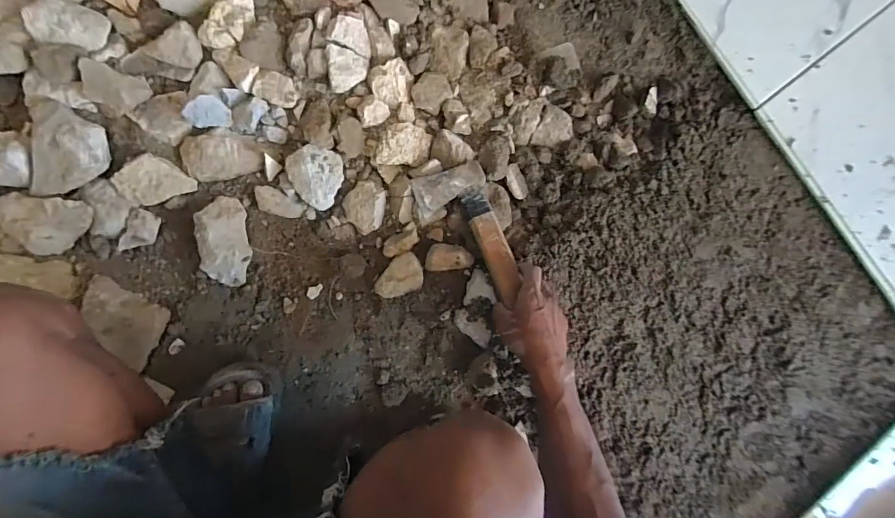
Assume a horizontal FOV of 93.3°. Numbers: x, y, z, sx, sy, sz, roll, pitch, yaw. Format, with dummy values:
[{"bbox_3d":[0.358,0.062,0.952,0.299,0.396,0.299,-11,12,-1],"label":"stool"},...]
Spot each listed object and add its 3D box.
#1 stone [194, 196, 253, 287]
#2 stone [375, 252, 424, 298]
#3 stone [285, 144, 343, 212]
[{"bbox_3d":[-0.309,-0.025,0.582,0.060,0.032,0.121,-2,88,-8],"label":"stone"},{"bbox_3d":[-0.073,0.026,0.614,0.074,0.042,0.057,-24,92,-5],"label":"stone"},{"bbox_3d":[-0.189,-0.118,0.600,0.077,0.040,0.084,23,85,-4],"label":"stone"}]

